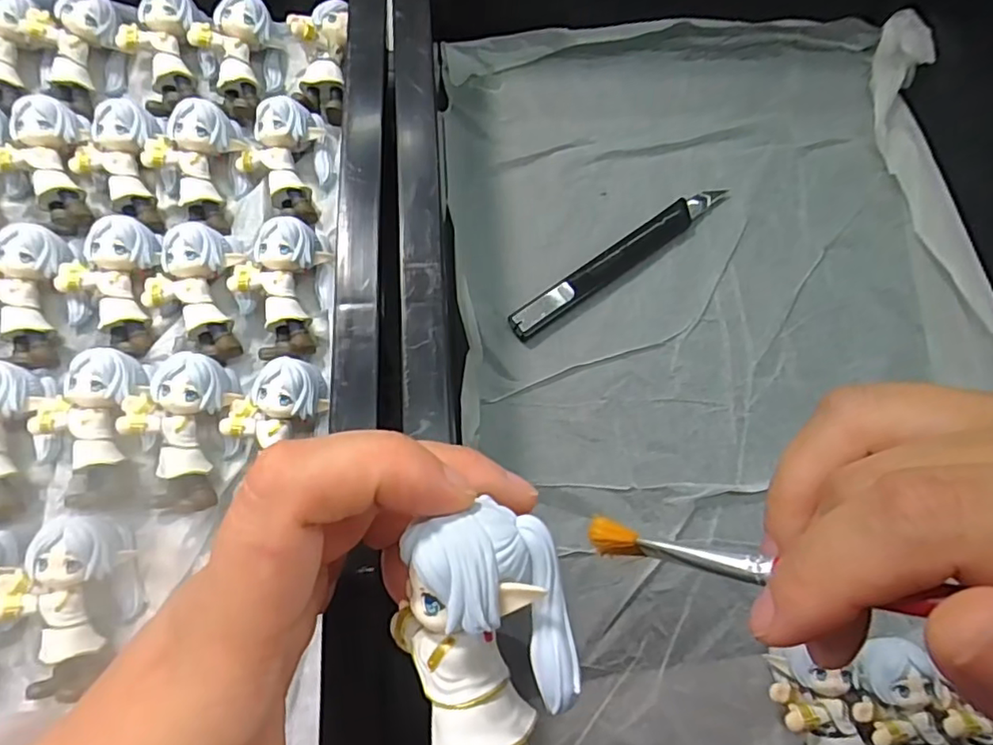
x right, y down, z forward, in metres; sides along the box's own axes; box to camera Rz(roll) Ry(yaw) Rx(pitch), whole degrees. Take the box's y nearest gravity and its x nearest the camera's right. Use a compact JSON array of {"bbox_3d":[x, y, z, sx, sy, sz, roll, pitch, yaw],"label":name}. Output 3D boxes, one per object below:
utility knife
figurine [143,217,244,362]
[{"bbox_3d":[0.066,-0.061,0.316,0.141,0.009,0.015,-36,77,-13],"label":"utility knife"},{"bbox_3d":[-0.133,-0.033,0.267,0.038,0.023,0.060,-15,89,-7],"label":"figurine"}]

